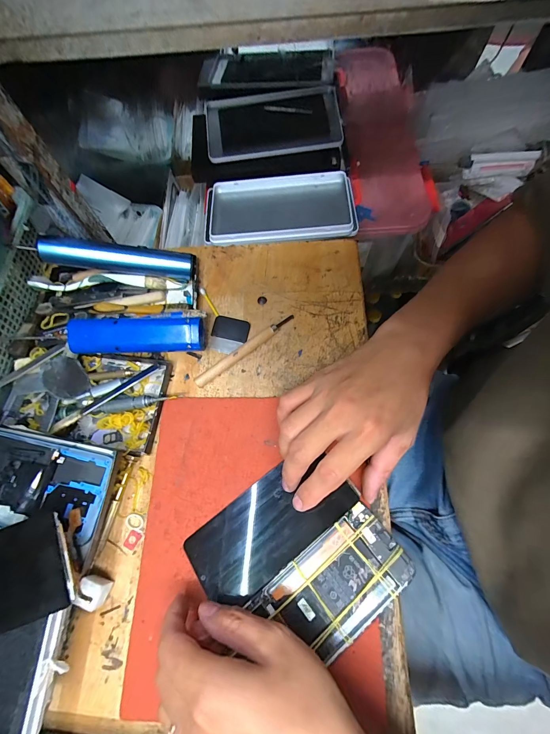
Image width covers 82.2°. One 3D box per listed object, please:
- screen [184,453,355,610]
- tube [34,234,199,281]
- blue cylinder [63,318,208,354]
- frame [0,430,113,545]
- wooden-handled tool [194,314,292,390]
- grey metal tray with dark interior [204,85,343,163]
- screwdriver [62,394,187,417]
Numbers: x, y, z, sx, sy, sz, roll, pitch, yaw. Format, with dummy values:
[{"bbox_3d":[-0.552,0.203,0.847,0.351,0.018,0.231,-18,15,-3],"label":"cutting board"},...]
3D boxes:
[{"bbox_3d":[-0.005,0.136,0.275,0.144,0.007,0.069,-36,64,-11],"label":"screen"},{"bbox_3d":[-0.165,-0.118,0.341,0.150,0.021,0.023,2,67,-18],"label":"tube"},{"bbox_3d":[-0.137,-0.028,0.320,0.129,0.038,0.031,-4,70,2],"label":"blue cylinder"},{"bbox_3d":[-0.219,0.094,0.267,0.153,0.012,0.068,12,74,2],"label":"frame"},{"bbox_3d":[-0.031,-0.020,0.334,0.125,0.010,0.010,-36,72,-10],"label":"wooden-handled tool"},{"bbox_3d":[-0.005,-0.327,0.429,0.180,0.023,0.097,-4,85,7],"label":"grey metal tray with dark interior"},{"bbox_3d":[-0.155,0.035,0.311,0.117,0.009,0.016,-9,70,0],"label":"screwdriver"}]

